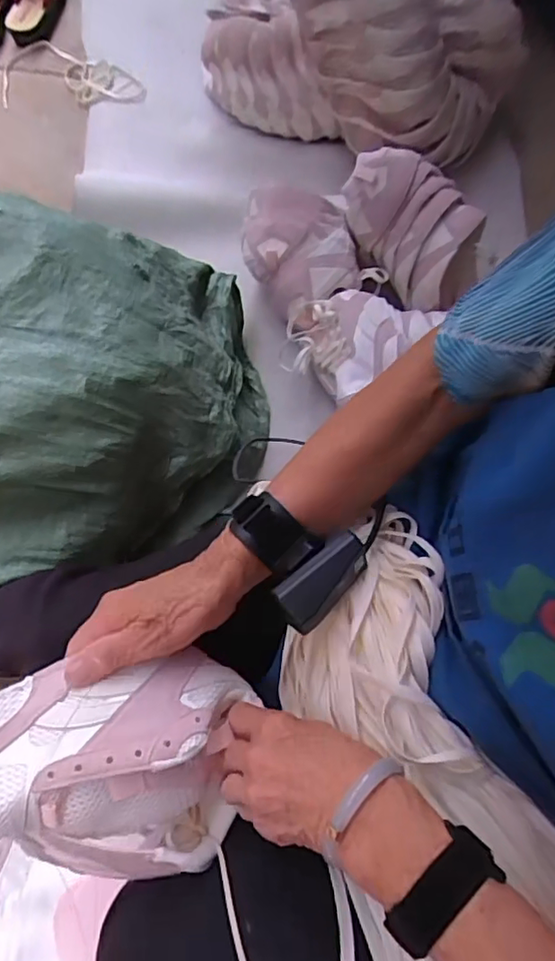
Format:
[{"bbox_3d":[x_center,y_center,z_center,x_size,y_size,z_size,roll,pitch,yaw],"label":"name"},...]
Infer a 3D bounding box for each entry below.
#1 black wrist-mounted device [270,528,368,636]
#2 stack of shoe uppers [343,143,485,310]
[{"bbox_3d":[0.029,0.064,0.381,0.033,0.019,0.070,41,73,8],"label":"black wrist-mounted device"},{"bbox_3d":[0.199,-0.383,0.860,0.136,0.123,0.191,-37,79,-15],"label":"stack of shoe uppers"}]

